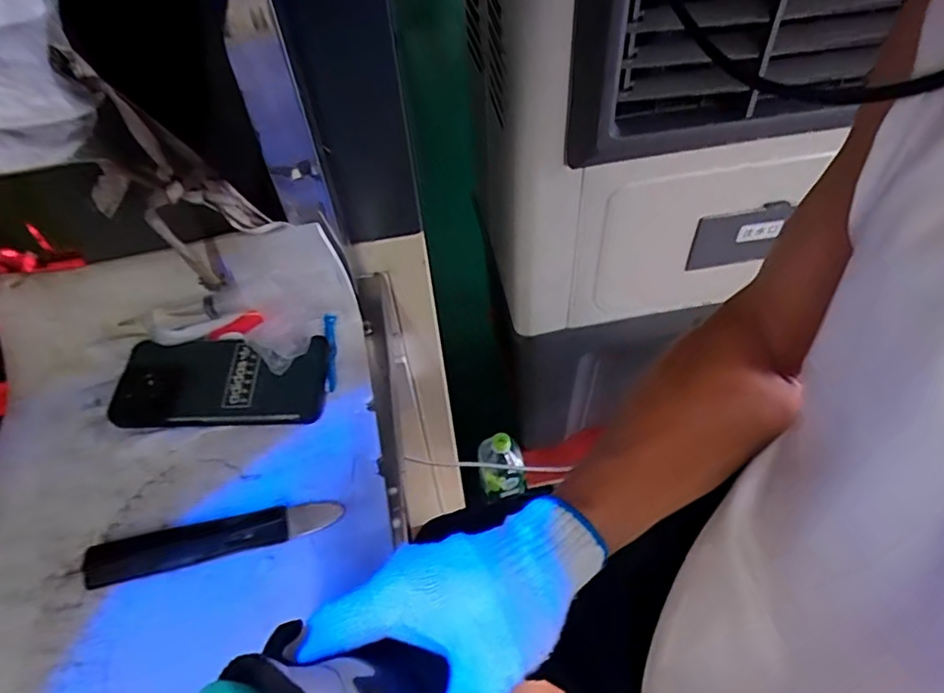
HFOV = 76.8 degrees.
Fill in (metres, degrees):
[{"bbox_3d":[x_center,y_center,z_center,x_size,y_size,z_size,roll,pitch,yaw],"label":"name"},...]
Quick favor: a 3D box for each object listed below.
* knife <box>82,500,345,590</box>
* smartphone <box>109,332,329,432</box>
[{"bbox_3d":[-0.175,0.131,0.408,0.165,0.014,0.028,-12,51,-7],"label":"knife"},{"bbox_3d":[-0.202,0.027,0.480,0.165,0.019,0.078,-2,60,1],"label":"smartphone"}]

